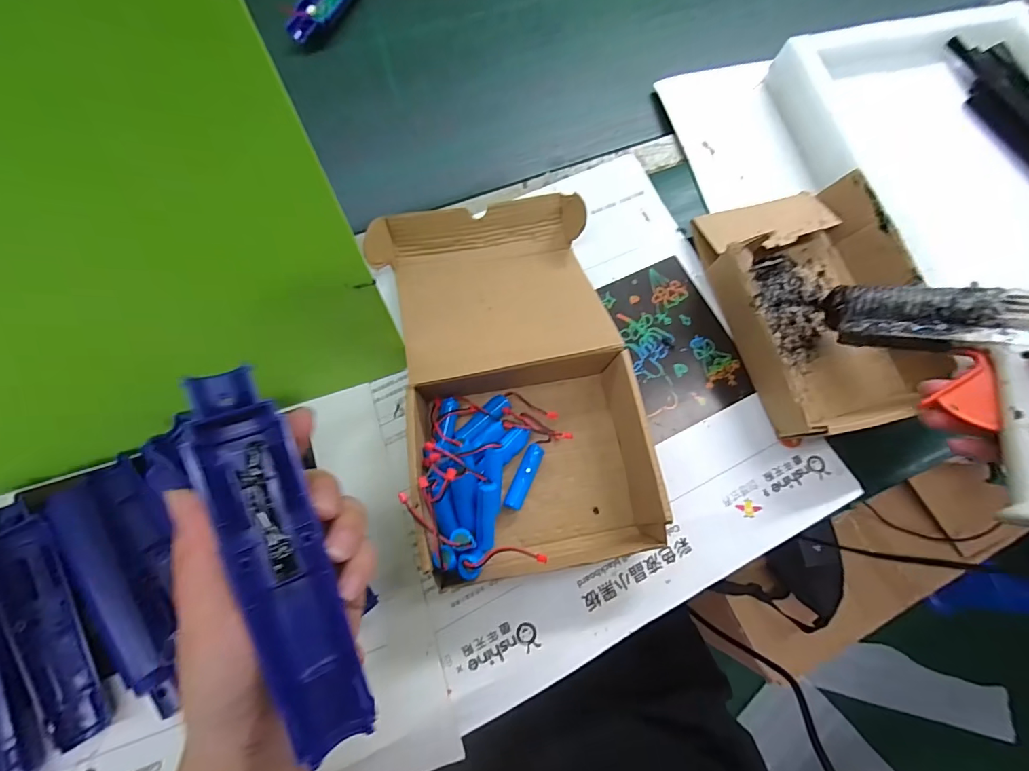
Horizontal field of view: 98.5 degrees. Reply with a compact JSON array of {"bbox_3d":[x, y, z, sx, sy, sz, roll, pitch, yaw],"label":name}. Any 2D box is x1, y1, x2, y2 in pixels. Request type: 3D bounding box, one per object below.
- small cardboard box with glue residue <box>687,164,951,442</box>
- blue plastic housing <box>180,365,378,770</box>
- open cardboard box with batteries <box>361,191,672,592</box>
[{"bbox_3d":[0.261,-0.074,0.387,0.162,0.056,0.218,-16,77,-7],"label":"small cardboard box with glue residue"},{"bbox_3d":[-0.103,0.073,0.195,0.032,0.027,0.164,-22,84,-6],"label":"blue plastic housing"},{"bbox_3d":[0.000,-0.013,0.350,0.184,0.057,0.307,-13,77,-7],"label":"open cardboard box with batteries"}]

